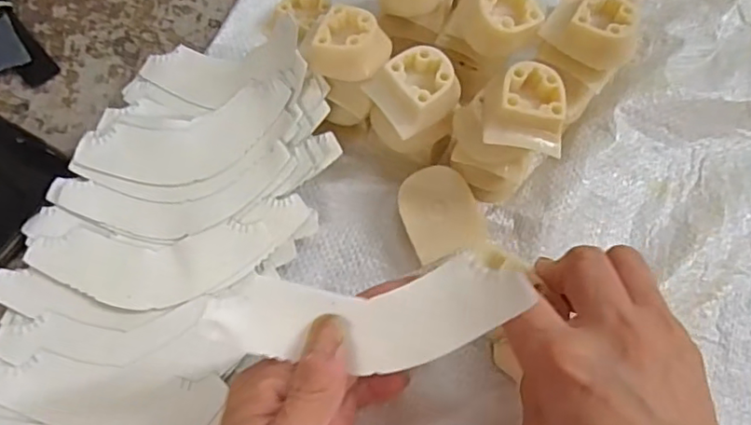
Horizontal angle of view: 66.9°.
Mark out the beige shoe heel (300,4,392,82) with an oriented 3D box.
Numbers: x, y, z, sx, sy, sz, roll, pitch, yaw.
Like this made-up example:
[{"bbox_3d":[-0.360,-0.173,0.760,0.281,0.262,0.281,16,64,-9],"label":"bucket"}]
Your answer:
[{"bbox_3d":[-0.015,-0.086,0.292,0.037,0.018,0.038,1,69,-2],"label":"beige shoe heel"}]

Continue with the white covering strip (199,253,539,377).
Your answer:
[{"bbox_3d":[-0.003,0.039,0.206,0.109,0.030,0.032,-2,67,-1],"label":"white covering strip"}]

